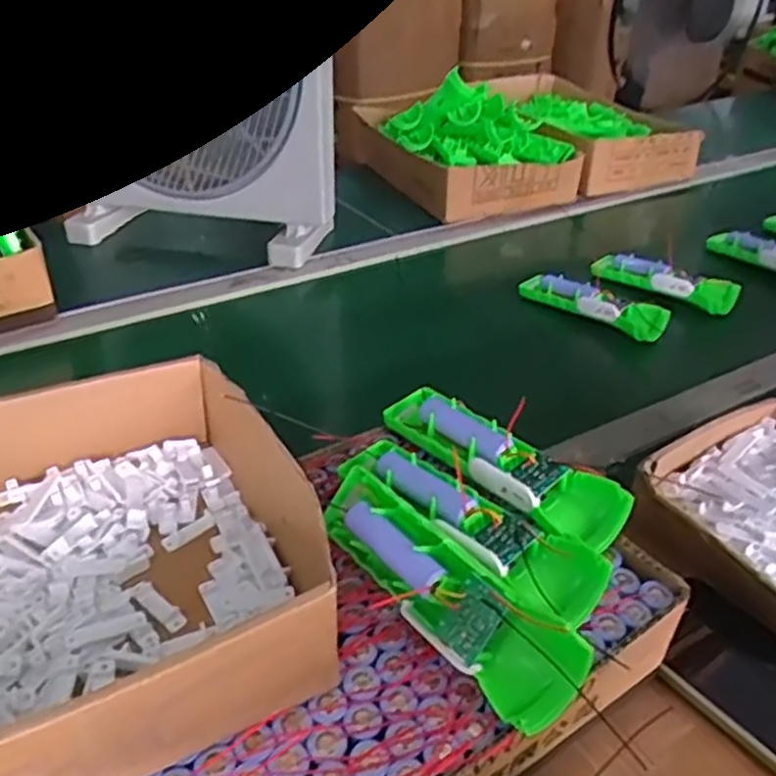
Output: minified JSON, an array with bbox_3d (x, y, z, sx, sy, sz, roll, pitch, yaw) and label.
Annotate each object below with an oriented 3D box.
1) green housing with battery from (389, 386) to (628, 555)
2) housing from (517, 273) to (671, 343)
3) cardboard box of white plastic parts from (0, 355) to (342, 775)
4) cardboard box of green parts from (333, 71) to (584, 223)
[{"bbox_3d":[0.069,0.045,0.462,0.048,0.029,0.158,-26,44,-34],"label":"green housing with battery"},{"bbox_3d":[0.224,-0.095,0.820,0.170,0.029,0.031,26,42,31],"label":"housing"},{"bbox_3d":[-0.152,0.084,0.367,0.207,0.073,0.204,-18,40,-26],"label":"cardboard box of white plastic parts"},{"bbox_3d":[0.104,-0.383,1.147,0.218,0.118,0.341,-17,39,-25],"label":"cardboard box of green parts"}]

